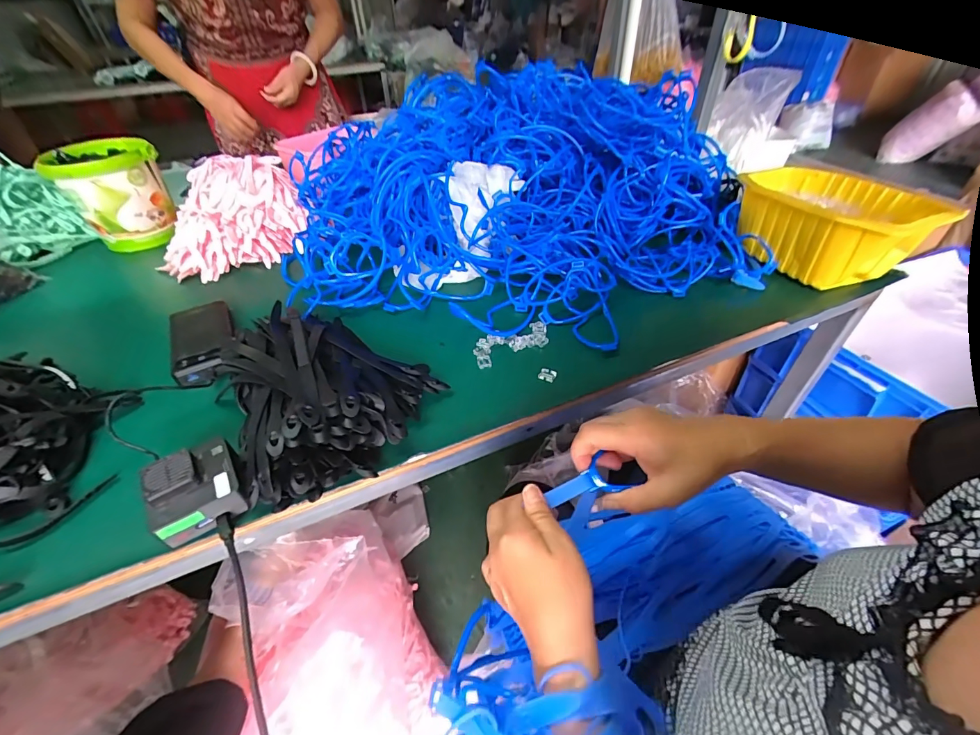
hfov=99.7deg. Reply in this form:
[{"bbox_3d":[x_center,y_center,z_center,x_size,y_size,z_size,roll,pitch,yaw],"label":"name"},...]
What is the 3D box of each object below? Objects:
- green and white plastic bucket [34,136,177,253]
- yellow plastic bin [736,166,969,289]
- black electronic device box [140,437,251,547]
[{"bbox_3d":[-0.715,-0.335,0.806,0.165,0.157,0.163,-34,51,-30],"label":"green and white plastic bucket"},{"bbox_3d":[0.502,-0.214,0.638,0.179,0.123,0.261,-16,44,-14],"label":"yellow plastic bin"},{"bbox_3d":[-0.268,0.107,0.381,0.076,0.041,0.077,-27,48,-24],"label":"black electronic device box"}]

